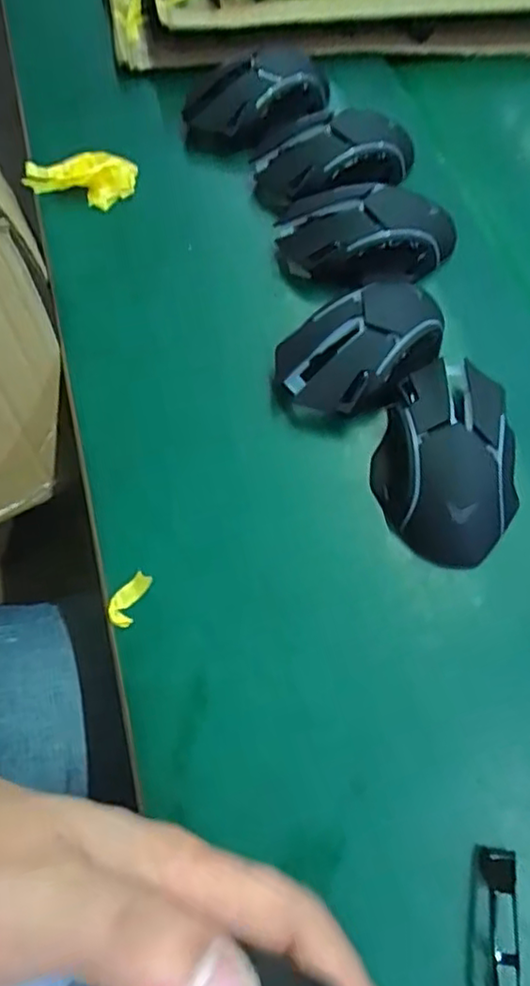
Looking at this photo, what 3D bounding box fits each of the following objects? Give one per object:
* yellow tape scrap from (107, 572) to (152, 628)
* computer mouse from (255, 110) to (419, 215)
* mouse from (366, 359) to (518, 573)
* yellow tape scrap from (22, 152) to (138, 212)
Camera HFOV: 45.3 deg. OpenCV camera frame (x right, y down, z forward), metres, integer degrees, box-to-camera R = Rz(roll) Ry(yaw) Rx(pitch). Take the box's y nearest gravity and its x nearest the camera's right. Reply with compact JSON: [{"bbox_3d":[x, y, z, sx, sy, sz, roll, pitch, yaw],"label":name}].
[{"bbox_3d":[-0.073,0.056,0.337,0.015,0.005,0.029,23,66,8],"label":"yellow tape scrap"},{"bbox_3d":[0.051,-0.235,0.444,0.117,0.032,0.058,-17,67,-10],"label":"computer mouse"},{"bbox_3d":[0.100,-0.021,0.352,0.074,0.038,0.115,1,65,-2],"label":"mouse"},{"bbox_3d":[-0.133,-0.224,0.456,0.077,0.026,0.030,1,65,-1],"label":"yellow tape scrap"}]

